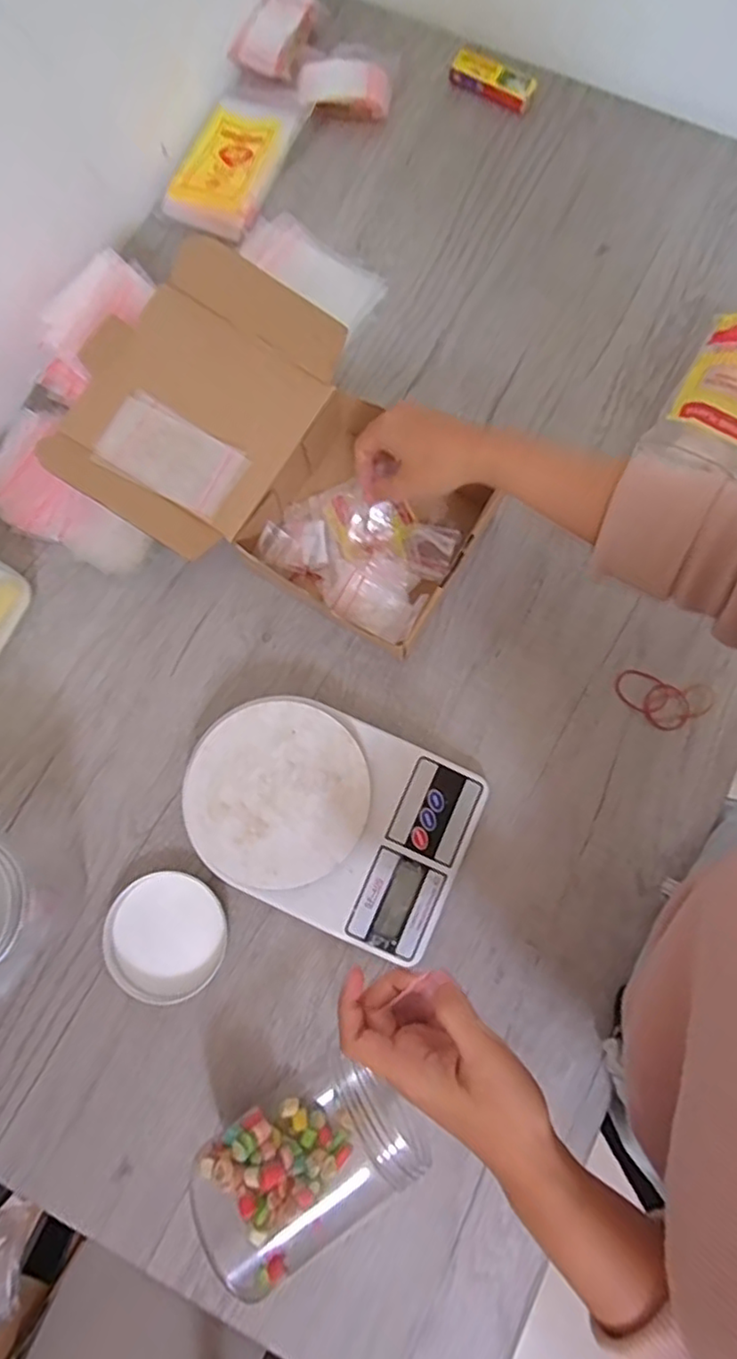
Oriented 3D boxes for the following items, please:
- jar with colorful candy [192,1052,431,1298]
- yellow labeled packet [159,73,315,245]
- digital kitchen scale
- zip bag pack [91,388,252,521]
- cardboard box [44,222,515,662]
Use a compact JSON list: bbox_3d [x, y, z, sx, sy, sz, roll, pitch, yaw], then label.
[{"bbox_3d":[-0.039,0.312,0.413,0.133,0.081,0.086,-35,80,-5],"label":"jar with colorful candy"},{"bbox_3d":[-0.123,-0.519,0.610,0.091,0.020,0.191,23,80,6],"label":"yellow labeled packet"},{"bbox_3d":[-0.031,0.102,0.476,0.210,0.041,0.145,24,80,6],"label":"digital kitchen scale"},{"bbox_3d":[-0.151,-0.172,0.484,0.103,0.011,0.063,30,76,-6],"label":"zip bag pack"},{"bbox_3d":[-0.067,-0.168,0.502,0.320,0.096,0.216,32,81,7],"label":"cardboard box"}]

